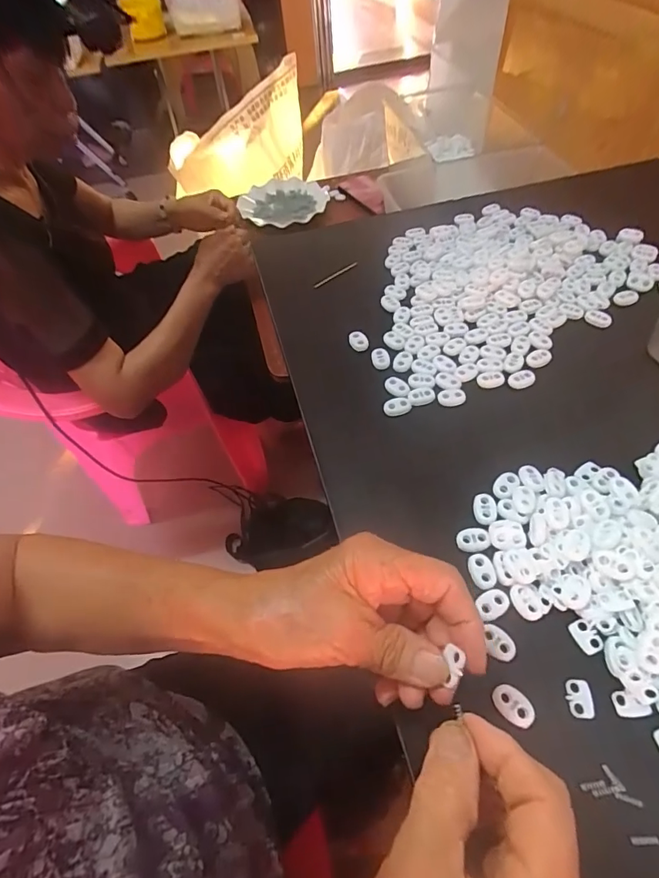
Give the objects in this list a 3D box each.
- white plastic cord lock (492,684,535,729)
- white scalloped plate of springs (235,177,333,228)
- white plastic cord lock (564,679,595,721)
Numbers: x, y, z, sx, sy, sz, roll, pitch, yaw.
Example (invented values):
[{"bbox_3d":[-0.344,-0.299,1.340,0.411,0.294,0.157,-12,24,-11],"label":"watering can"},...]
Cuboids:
[{"bbox_3d":[0.101,0.146,0.251,0.023,0.004,0.015,32,63,24],"label":"white plastic cord lock"},{"bbox_3d":[-0.103,-0.512,0.997,0.192,0.027,0.197,-3,55,4],"label":"white scalloped plate of springs"},{"bbox_3d":[0.138,0.144,0.254,0.013,0.004,0.019,0,55,6],"label":"white plastic cord lock"}]

